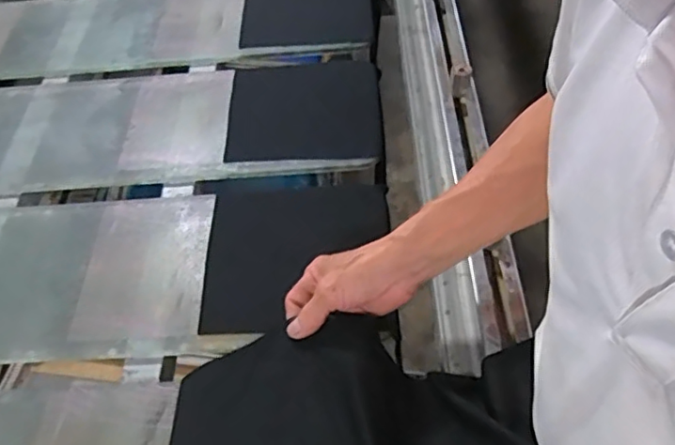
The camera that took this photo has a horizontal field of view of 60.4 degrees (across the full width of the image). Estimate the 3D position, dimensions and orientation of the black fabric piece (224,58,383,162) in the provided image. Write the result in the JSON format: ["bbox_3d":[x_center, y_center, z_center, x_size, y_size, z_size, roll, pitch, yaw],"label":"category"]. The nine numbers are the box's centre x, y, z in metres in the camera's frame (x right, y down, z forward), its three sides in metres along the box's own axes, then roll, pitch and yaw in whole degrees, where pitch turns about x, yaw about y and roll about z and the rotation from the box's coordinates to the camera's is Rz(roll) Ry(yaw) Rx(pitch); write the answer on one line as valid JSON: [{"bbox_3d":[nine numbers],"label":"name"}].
[{"bbox_3d":[-0.042,-0.147,0.742,0.190,0.008,0.181,-3,53,3],"label":"black fabric piece"}]

